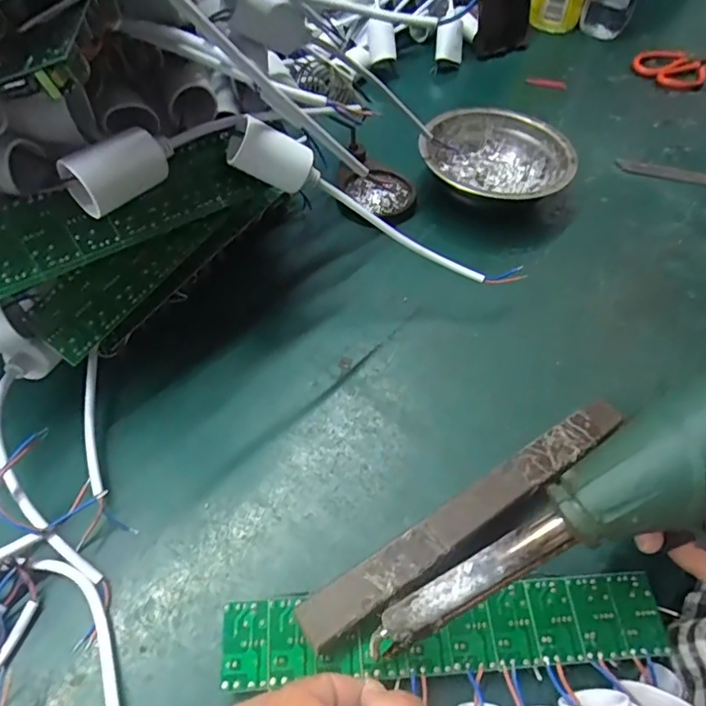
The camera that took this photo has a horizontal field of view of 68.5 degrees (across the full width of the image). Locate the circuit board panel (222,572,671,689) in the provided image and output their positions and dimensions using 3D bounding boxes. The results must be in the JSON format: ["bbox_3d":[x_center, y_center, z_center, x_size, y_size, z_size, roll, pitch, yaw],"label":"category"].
[{"bbox_3d":[0.043,0.127,0.241,0.199,0.005,0.036,-1,61,-4],"label":"circuit board panel"}]

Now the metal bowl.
[{"bbox_3d":[0.122,-0.166,0.445,0.121,0.038,0.121,2,54,-2],"label":"metal bowl"}]

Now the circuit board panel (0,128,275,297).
[{"bbox_3d":[-0.125,-0.074,0.267,0.166,0.008,0.039,-34,105,-30],"label":"circuit board panel"}]

